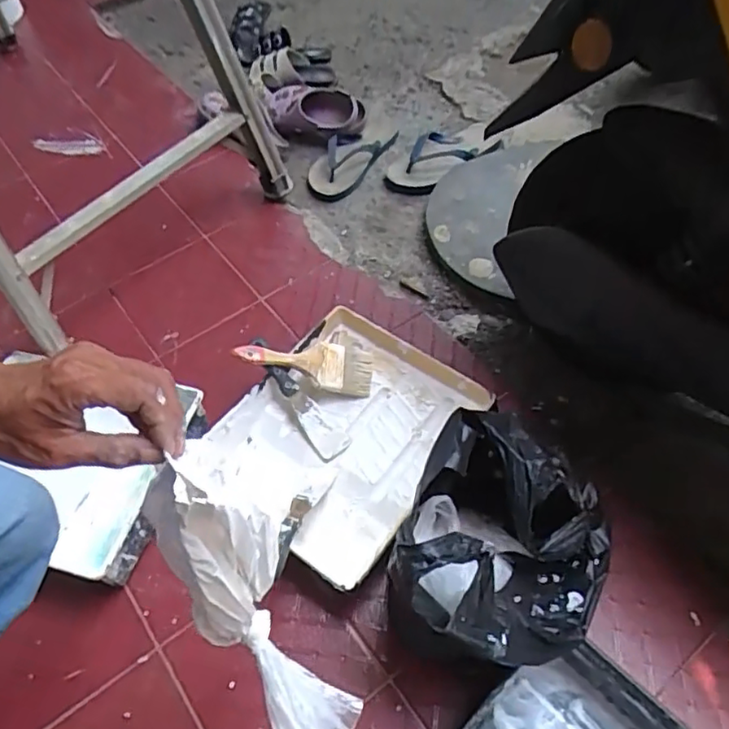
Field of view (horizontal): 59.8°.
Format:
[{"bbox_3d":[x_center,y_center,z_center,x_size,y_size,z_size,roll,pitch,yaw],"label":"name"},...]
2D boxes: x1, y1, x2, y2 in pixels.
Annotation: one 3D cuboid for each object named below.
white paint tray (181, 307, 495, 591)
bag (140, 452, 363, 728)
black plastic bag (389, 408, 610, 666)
[{"bbox_3d":[-0.025,0.107,0.908,0.296,0.076,0.338,31,61,25],"label":"white paint tray"},{"bbox_3d":[-0.092,0.172,0.466,0.083,0.299,0.113,-24,36,-13],"label":"bag"},{"bbox_3d":[0.163,0.199,0.700,0.216,0.280,0.251,19,60,14],"label":"black plastic bag"}]

